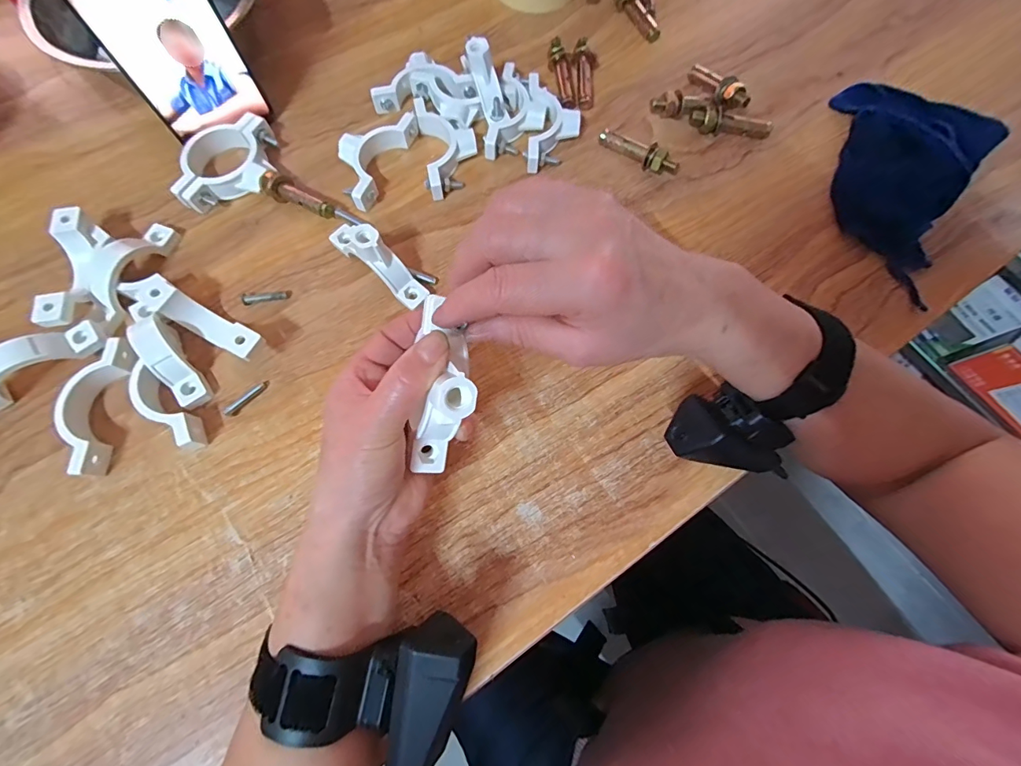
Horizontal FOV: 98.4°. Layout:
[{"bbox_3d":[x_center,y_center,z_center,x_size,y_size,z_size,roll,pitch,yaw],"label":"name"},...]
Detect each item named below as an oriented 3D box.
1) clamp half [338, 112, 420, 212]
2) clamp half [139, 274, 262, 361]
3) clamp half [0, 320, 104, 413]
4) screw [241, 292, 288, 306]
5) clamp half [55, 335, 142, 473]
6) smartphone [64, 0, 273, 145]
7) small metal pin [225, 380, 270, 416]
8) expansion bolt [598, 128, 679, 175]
[{"bbox_3d":[-0.112,-0.179,0.348,0.044,0.020,0.087,24,73,7],"label":"clamp half"},{"bbox_3d":[-0.206,-0.041,0.299,0.096,0.027,0.020,30,74,8],"label":"clamp half"},{"bbox_3d":[-0.312,-0.011,0.285,0.084,0.030,0.020,-36,76,-12],"label":"clamp half"},{"bbox_3d":[-0.178,-0.063,0.319,0.030,0.004,0.008,-12,72,-5],"label":"screw"},{"bbox_3d":[-0.272,0.015,0.286,0.035,0.020,0.087,5,72,1],"label":"clamp half"},{"bbox_3d":[-0.229,-0.236,0.283,0.074,0.144,0.006,-31,71,-10],"label":"smartphone"},{"bbox_3d":[-0.177,0.010,0.296,0.005,0.006,0.032,41,76,11],"label":"small metal pin"},{"bbox_3d":[0.102,-0.185,0.352,0.068,0.020,0.014,31,74,9],"label":"expansion bolt"}]

